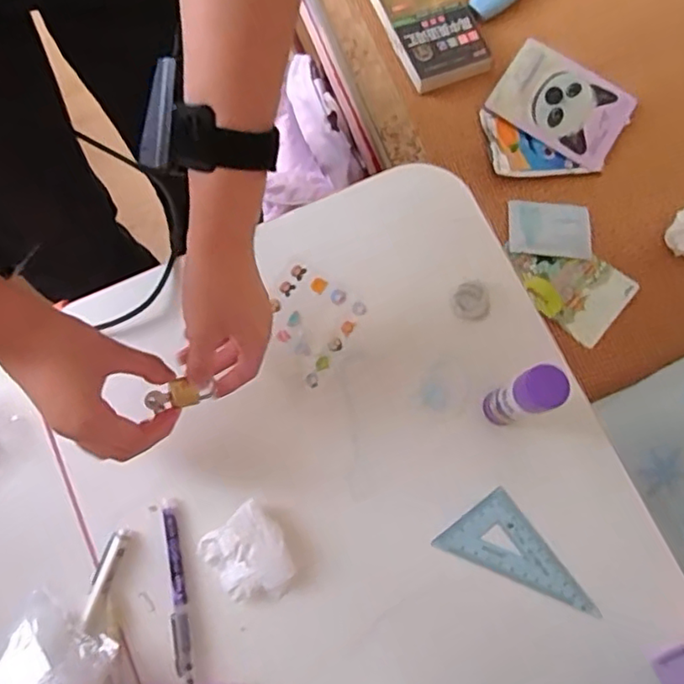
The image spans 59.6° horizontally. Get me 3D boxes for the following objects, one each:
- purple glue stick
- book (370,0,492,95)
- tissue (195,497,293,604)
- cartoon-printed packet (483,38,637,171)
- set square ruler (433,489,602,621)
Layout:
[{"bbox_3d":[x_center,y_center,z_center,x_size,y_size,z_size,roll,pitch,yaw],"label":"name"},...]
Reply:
[{"bbox_3d":[0.128,0.042,0.430,0.027,0.109,0.028,0,77,0],"label":"purple glue stick"},{"bbox_3d":[0.108,-0.410,0.764,0.106,0.027,0.196,-23,78,-5],"label":"book"},{"bbox_3d":[-0.069,0.162,0.447,0.056,0.018,0.066,-37,78,-10],"label":"tissue"},{"bbox_3d":[0.273,-0.295,0.741,0.160,0.018,0.114,35,77,8],"label":"cartoon-printed packet"},{"bbox_3d":[0.142,0.157,0.464,0.125,0.004,0.056,23,80,4],"label":"set square ruler"}]

